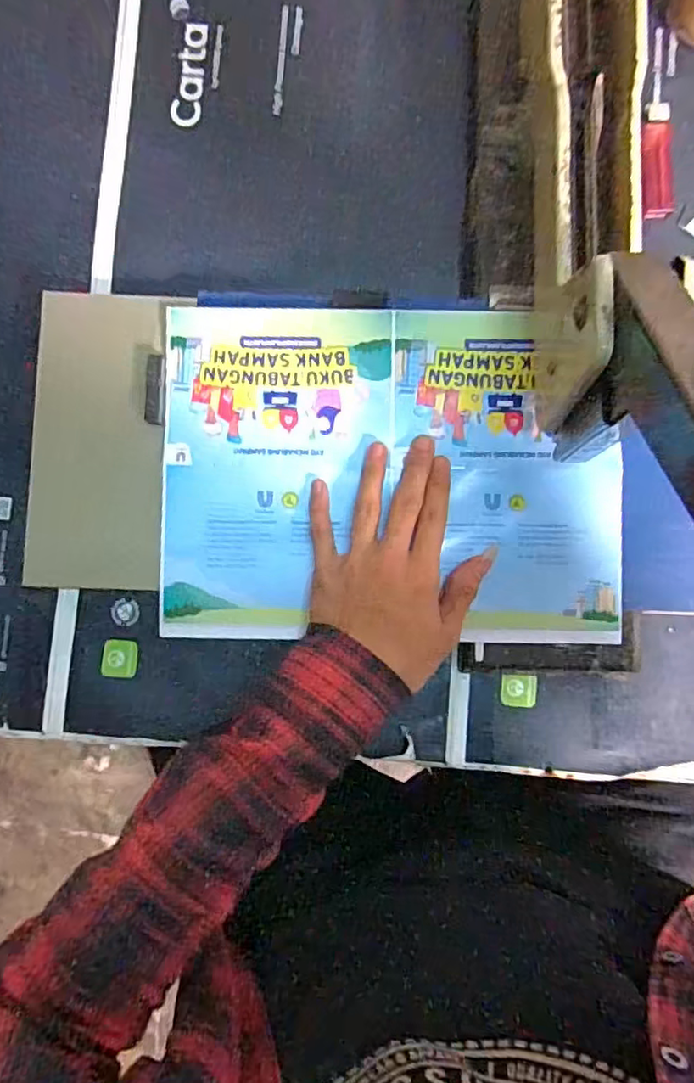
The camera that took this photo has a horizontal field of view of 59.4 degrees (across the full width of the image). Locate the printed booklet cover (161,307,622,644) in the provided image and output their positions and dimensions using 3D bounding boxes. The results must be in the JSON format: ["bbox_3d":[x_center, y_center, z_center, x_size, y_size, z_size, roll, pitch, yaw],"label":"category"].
[{"bbox_3d":[0.028,-0.046,0.407,0.298,0.010,0.219,1,88,0],"label":"printed booklet cover"}]

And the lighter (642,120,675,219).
[{"bbox_3d":[0.225,-0.270,0.443,0.021,0.011,0.068,-1,85,1],"label":"lighter"}]

